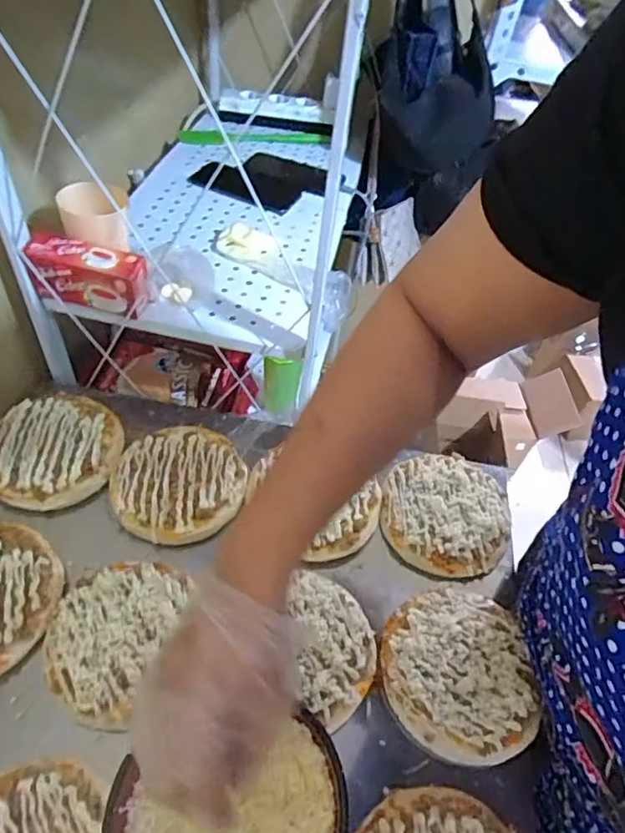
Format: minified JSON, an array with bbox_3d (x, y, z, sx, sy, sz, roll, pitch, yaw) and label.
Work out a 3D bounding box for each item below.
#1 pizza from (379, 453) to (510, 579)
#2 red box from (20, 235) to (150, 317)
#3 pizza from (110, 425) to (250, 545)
[{"bbox_3d":[0.150,0.106,0.621,0.136,0.027,0.144,3,50,-3],"label":"pizza"},{"bbox_3d":[-0.251,-0.156,0.618,0.132,0.077,0.038,10,48,0],"label":"red box"},{"bbox_3d":[-0.149,0.073,0.616,0.143,0.024,0.137,3,50,-3],"label":"pizza"}]

